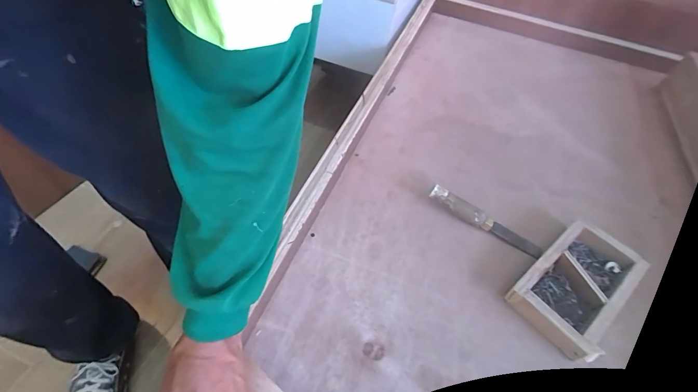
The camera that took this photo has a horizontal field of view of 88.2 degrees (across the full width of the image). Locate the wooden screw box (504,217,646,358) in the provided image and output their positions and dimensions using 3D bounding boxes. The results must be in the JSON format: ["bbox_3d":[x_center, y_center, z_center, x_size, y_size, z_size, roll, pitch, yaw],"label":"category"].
[{"bbox_3d":[0.344,0.130,0.538,0.213,0.042,0.127,-33,62,-27],"label":"wooden screw box"}]

